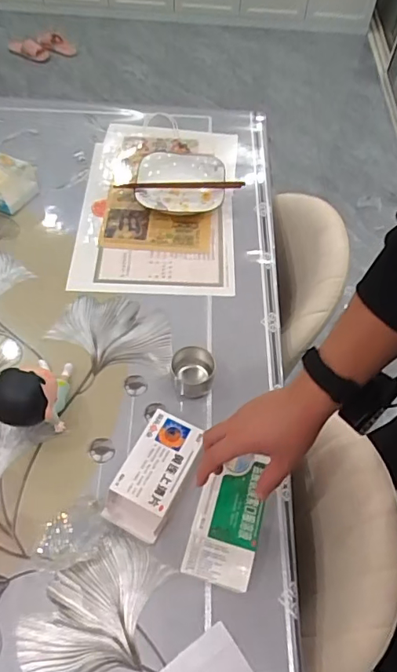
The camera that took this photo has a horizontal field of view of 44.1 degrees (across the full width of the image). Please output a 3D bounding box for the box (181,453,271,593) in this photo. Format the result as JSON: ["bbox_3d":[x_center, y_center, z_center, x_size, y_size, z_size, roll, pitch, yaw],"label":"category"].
[{"bbox_3d":[0.037,0.222,0.609,0.080,0.019,0.152,13,56,8],"label":"box"}]

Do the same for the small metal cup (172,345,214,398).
[{"bbox_3d":[-0.007,0.057,0.746,0.063,0.044,0.067,-2,56,-4],"label":"small metal cup"}]

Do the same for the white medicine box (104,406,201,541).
[{"bbox_3d":[-0.058,0.185,0.668,0.087,0.035,0.159,22,58,12],"label":"white medicine box"}]

